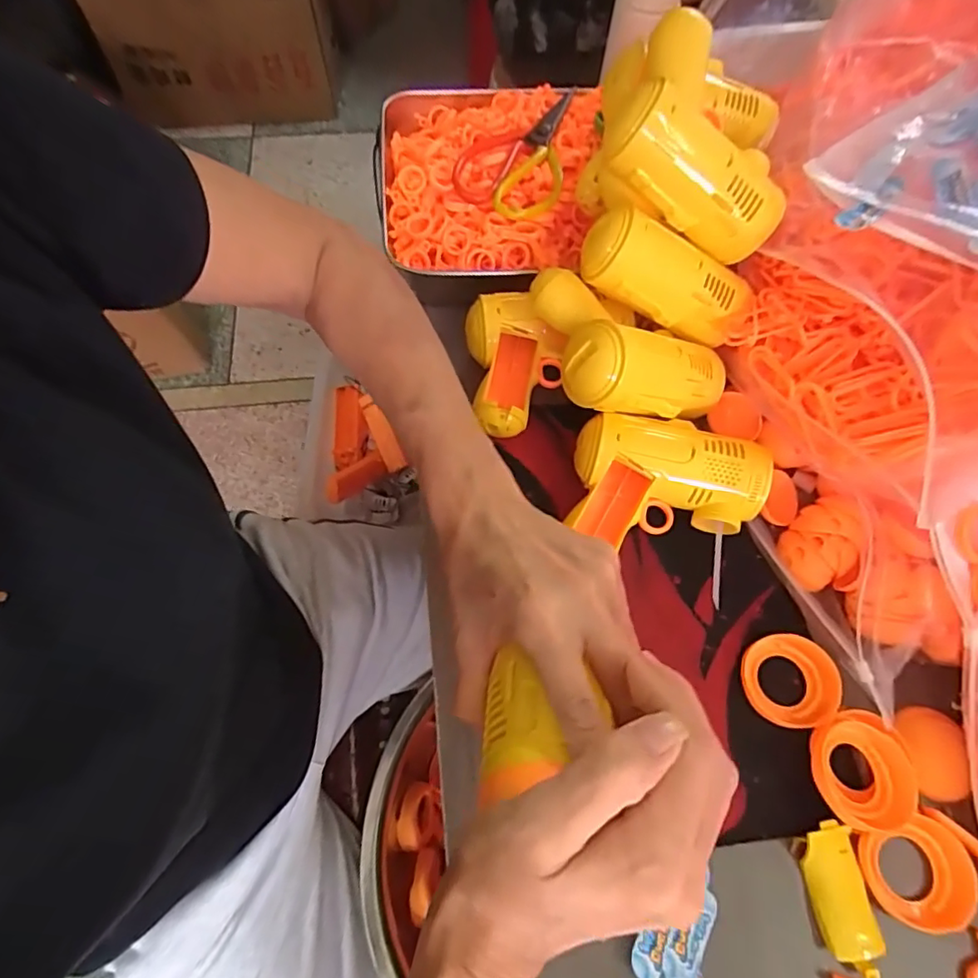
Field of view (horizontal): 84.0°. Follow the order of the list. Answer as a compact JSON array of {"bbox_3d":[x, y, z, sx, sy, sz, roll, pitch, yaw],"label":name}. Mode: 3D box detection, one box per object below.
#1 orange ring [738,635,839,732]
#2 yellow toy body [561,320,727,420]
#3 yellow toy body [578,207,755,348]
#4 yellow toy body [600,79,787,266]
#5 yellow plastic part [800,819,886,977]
[{"bbox_3d":[0.201,0.128,0.362,0.059,0.013,0.057,10,72,19],"label":"orange ring"},{"bbox_3d":[0.117,-0.087,0.389,0.138,0.051,0.061,1,63,-26],"label":"yellow toy body"},{"bbox_3d":[0.129,-0.151,0.395,0.129,0.048,0.046,23,65,-14],"label":"yellow toy body"},{"bbox_3d":[0.143,-0.216,0.375,0.133,0.048,0.057,29,65,-15],"label":"yellow toy body"},{"bbox_3d":[0.204,0.236,0.315,0.030,0.013,0.074,0,65,-2],"label":"yellow plastic part"}]

